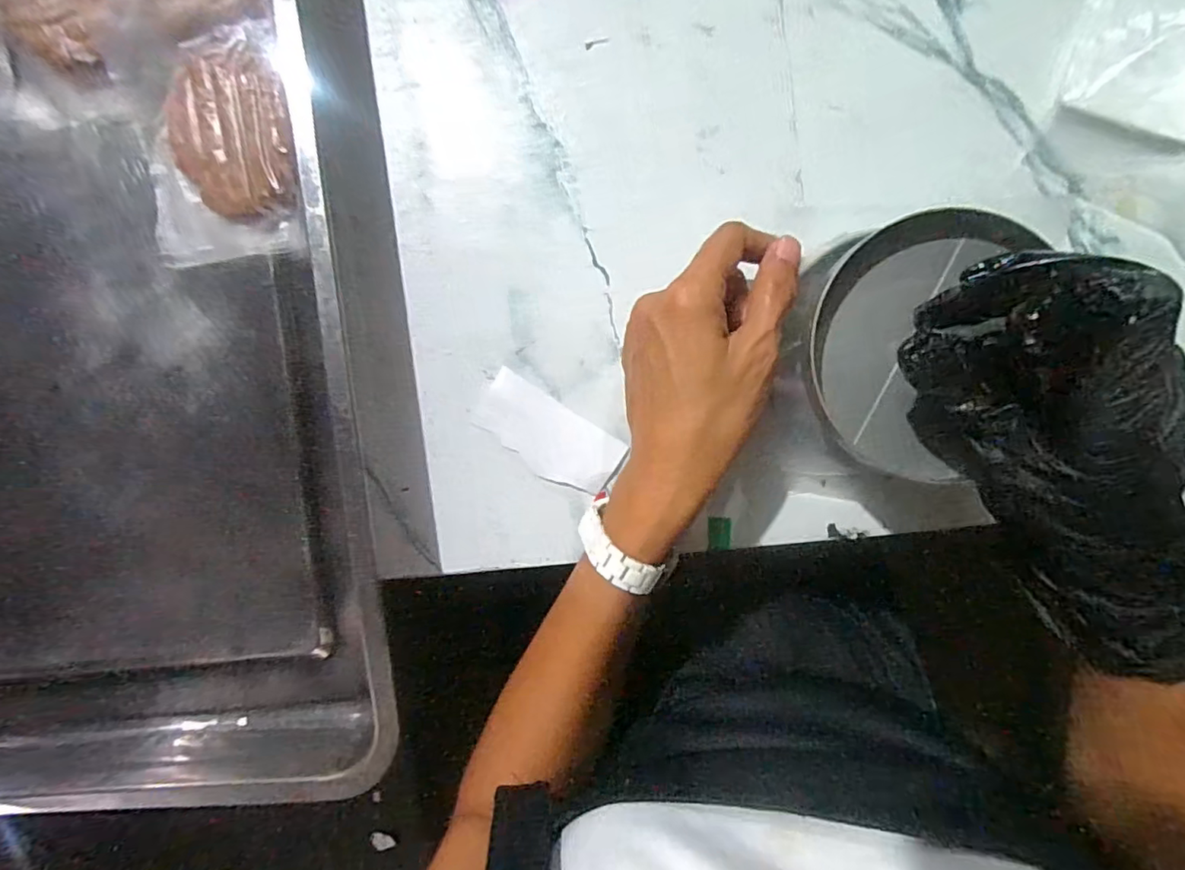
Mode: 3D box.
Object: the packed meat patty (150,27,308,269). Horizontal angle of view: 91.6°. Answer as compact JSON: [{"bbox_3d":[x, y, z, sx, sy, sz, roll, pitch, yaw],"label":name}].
[{"bbox_3d":[-0.197,-0.150,0.305,0.086,0.011,0.110,-4,95,6],"label":"packed meat patty"}]

